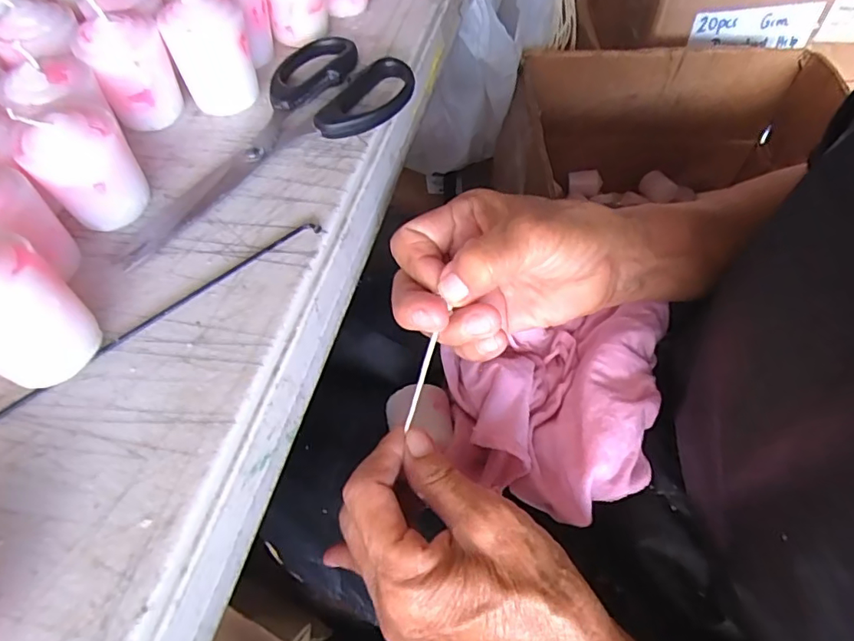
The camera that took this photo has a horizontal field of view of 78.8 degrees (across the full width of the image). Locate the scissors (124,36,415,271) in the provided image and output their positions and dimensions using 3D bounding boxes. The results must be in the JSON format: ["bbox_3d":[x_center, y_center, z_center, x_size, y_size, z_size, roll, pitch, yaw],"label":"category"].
[{"bbox_3d":[-0.078,-0.088,0.255,0.072,0.013,0.166,31,63,19],"label":"scissors"}]

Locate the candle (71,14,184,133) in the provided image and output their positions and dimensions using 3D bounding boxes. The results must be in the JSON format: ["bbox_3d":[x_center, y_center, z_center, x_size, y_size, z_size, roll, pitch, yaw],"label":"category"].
[{"bbox_3d":[-0.144,-0.122,0.256,0.035,0.048,0.031,-28,61,-16],"label":"candle"}]

